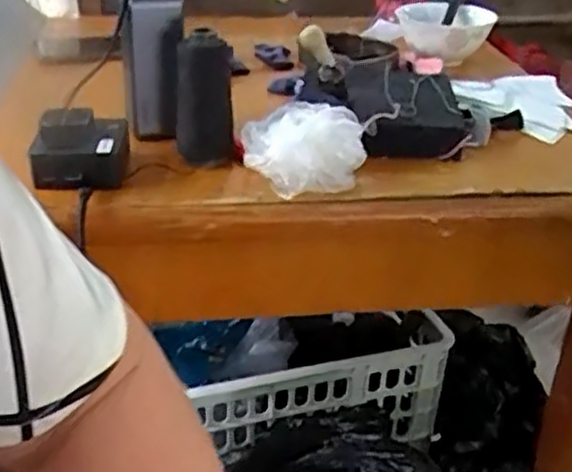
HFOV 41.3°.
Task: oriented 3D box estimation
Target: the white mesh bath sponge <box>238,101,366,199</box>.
[{"bbox_3d":[0.014,-0.073,0.620,0.100,0.050,0.074,3,30,0],"label":"white mesh bath sponge"}]

